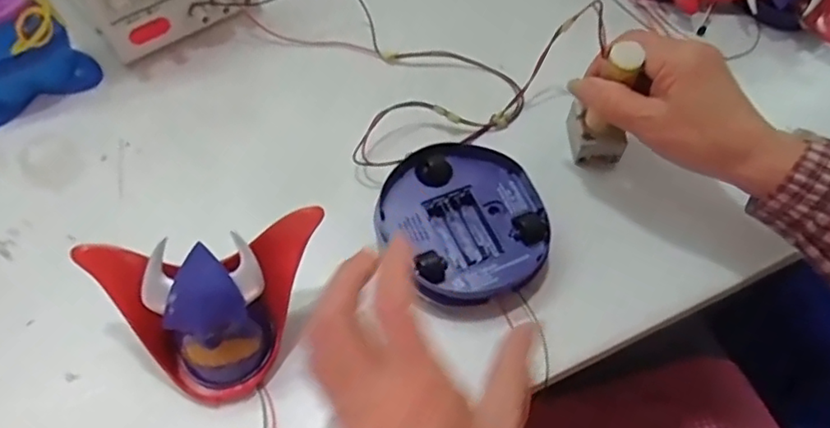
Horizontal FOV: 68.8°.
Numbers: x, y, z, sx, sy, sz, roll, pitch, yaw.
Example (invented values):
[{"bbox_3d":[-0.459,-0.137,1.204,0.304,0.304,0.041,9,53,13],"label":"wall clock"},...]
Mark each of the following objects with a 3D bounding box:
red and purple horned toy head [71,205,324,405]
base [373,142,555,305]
[{"bbox_3d":[-0.109,0.054,0.338,0.123,0.098,0.048,-14,19,-21],"label":"red and purple horned toy head"},{"bbox_3d":[0.031,0.006,0.398,0.099,0.033,0.108,1,56,-1],"label":"base"}]

